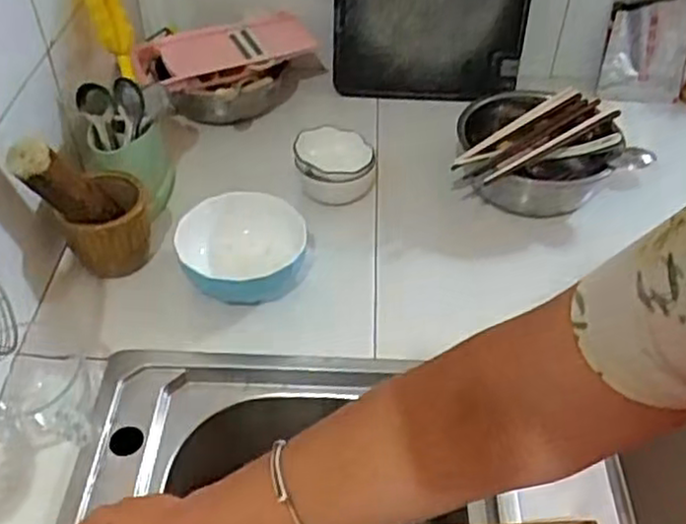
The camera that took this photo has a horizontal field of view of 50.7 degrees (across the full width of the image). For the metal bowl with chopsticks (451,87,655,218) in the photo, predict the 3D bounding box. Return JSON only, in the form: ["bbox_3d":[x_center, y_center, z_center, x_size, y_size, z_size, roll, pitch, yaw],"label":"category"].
[{"bbox_3d":[0.241,-0.140,0.908,0.222,0.081,0.173,-2,45,-4],"label":"metal bowl with chopsticks"}]

